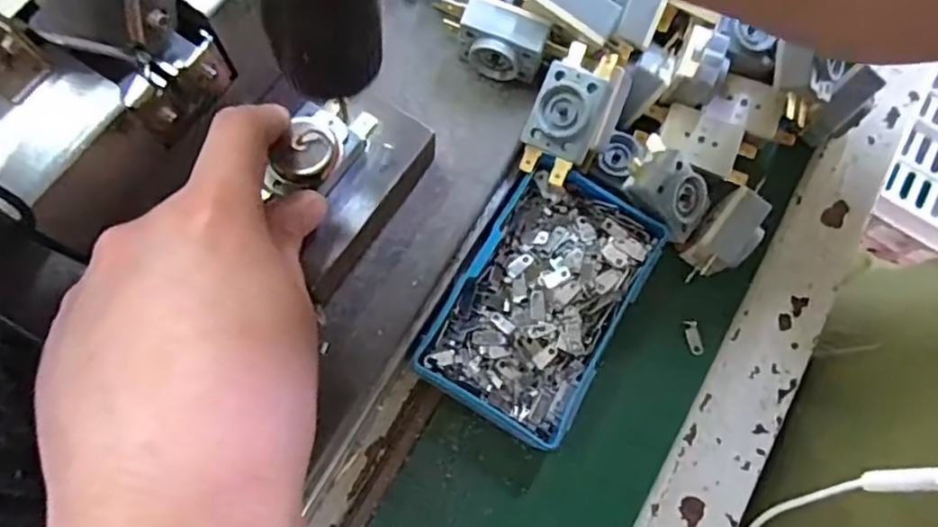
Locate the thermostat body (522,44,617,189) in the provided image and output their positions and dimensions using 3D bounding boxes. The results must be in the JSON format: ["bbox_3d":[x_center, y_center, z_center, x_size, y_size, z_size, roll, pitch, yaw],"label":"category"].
[{"bbox_3d":[0.043,-0.065,0.280,0.029,0.021,0.056,23,99,5],"label":"thermostat body"}]

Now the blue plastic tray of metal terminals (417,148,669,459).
[{"bbox_3d":[0.033,0.016,0.288,0.070,0.024,0.113,31,74,3],"label":"blue plastic tray of metal terminals"}]

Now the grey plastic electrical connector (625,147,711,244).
[{"bbox_3d":[0.093,-0.033,0.298,0.028,0.019,0.042,-42,111,-6],"label":"grey plastic electrical connector"}]

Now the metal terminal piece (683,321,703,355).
[{"bbox_3d":[0.108,0.035,0.303,0.006,0.004,0.017,-8,76,-8],"label":"metal terminal piece"}]

